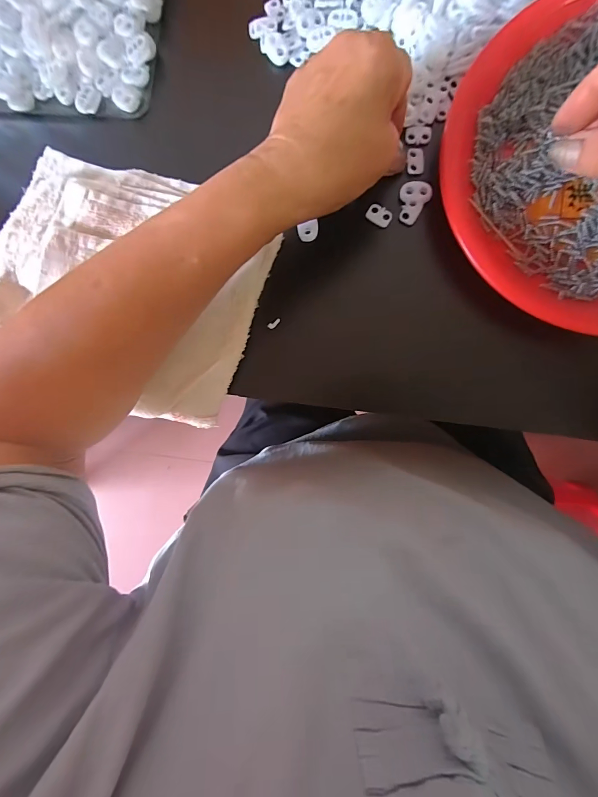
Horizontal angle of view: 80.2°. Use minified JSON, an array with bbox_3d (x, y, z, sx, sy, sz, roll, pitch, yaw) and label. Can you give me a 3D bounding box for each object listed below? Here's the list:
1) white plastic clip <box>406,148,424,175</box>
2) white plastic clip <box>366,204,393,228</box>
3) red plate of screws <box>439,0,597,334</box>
[{"bbox_3d":[0.087,-0.177,0.263,0.013,0.004,0.020,0,88,7],"label":"white plastic clip"},{"bbox_3d":[0.060,-0.136,0.264,0.019,0.004,0.013,29,92,7],"label":"white plastic clip"},{"bbox_3d":[0.208,-0.161,0.232,0.222,0.026,0.206,0,88,7],"label":"red plate of screws"}]

